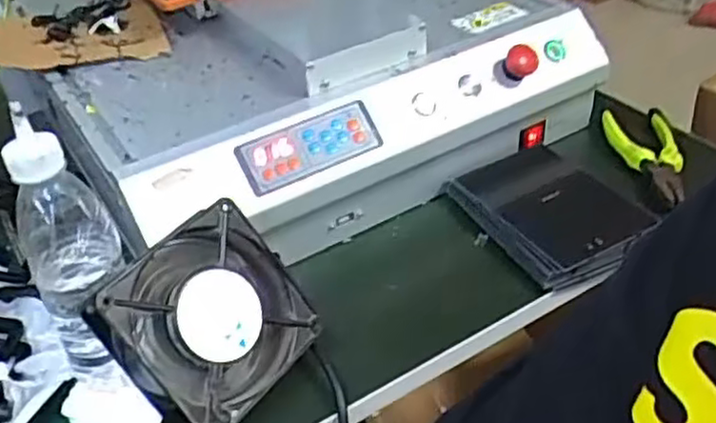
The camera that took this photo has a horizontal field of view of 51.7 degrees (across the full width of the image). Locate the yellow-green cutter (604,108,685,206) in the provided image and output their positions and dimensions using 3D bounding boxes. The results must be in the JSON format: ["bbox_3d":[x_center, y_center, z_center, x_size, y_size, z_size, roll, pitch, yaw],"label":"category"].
[{"bbox_3d":[0.268,-0.055,0.685,0.057,0.016,0.135,-1,38,5],"label":"yellow-green cutter"}]

